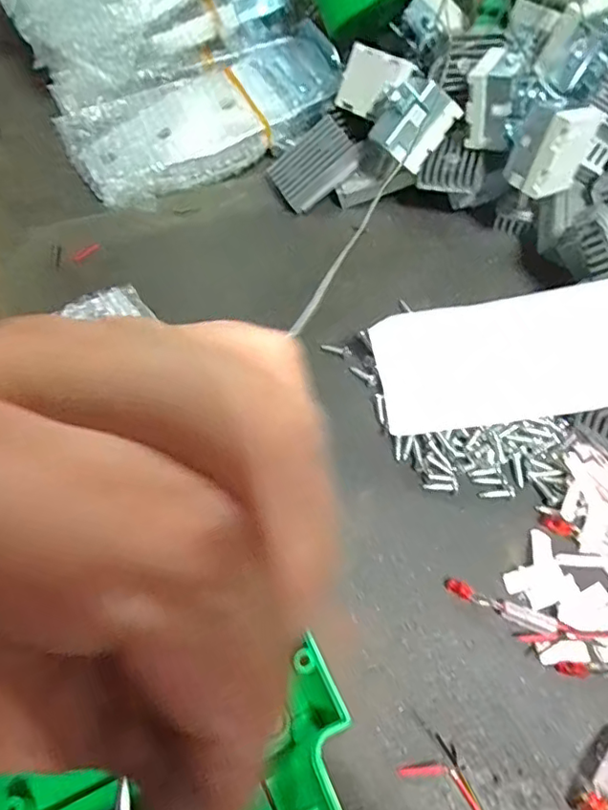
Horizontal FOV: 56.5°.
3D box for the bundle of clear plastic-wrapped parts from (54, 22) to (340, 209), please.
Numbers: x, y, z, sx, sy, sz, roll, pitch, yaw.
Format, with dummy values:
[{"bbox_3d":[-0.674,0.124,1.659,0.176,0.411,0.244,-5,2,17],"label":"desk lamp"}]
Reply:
[{"bbox_3d":[-0.055,-0.170,0.330,0.162,0.024,0.078,-25,64,-12],"label":"bundle of clear plastic-wrapped parts"}]

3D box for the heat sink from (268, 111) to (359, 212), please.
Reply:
[{"bbox_3d":[0.005,-0.134,0.313,0.047,0.006,0.037,-36,72,7],"label":"heat sink"}]

